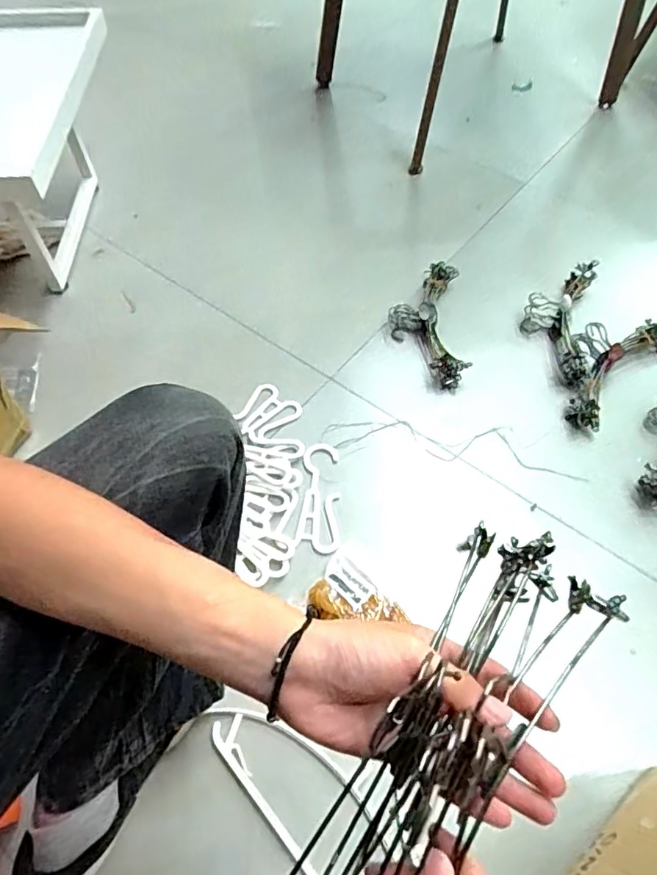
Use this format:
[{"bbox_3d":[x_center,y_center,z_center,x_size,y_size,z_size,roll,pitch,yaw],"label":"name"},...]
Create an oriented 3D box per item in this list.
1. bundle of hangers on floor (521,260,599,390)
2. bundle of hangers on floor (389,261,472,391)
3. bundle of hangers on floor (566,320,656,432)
[{"bbox_3d":[0.457,-0.236,1.070,0.128,0.051,0.309,14,58,8],"label":"bundle of hangers on floor"},{"bbox_3d":[0.193,-0.230,1.064,0.139,0.043,0.298,2,57,0],"label":"bundle of hangers on floor"},{"bbox_3d":[0.524,-0.146,1.001,0.301,0.069,0.140,-38,65,-22],"label":"bundle of hangers on floor"}]

